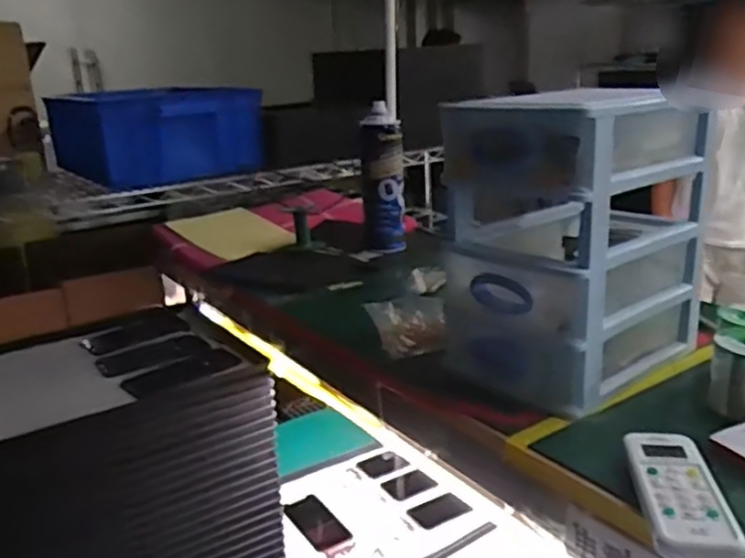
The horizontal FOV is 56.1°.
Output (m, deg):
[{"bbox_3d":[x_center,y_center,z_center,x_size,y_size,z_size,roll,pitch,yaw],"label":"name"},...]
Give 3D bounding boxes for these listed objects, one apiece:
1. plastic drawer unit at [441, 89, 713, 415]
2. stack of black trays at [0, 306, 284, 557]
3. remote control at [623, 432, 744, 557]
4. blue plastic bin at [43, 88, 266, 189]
[{"bbox_3d":[0.184,-0.040,0.647,0.205,0.244,0.152,-17,22,-37],"label":"plastic drawer unit"},{"bbox_3d":[-0.360,0.297,0.985,0.354,0.398,0.338,-13,20,-30],"label":"stack of black trays"},{"bbox_3d":[0.198,0.141,0.455,0.051,0.020,0.118,0,18,10],"label":"remote control"},{"bbox_3d":[-0.459,-0.305,1.458,0.346,0.166,0.359,-17,23,-38],"label":"blue plastic bin"}]

